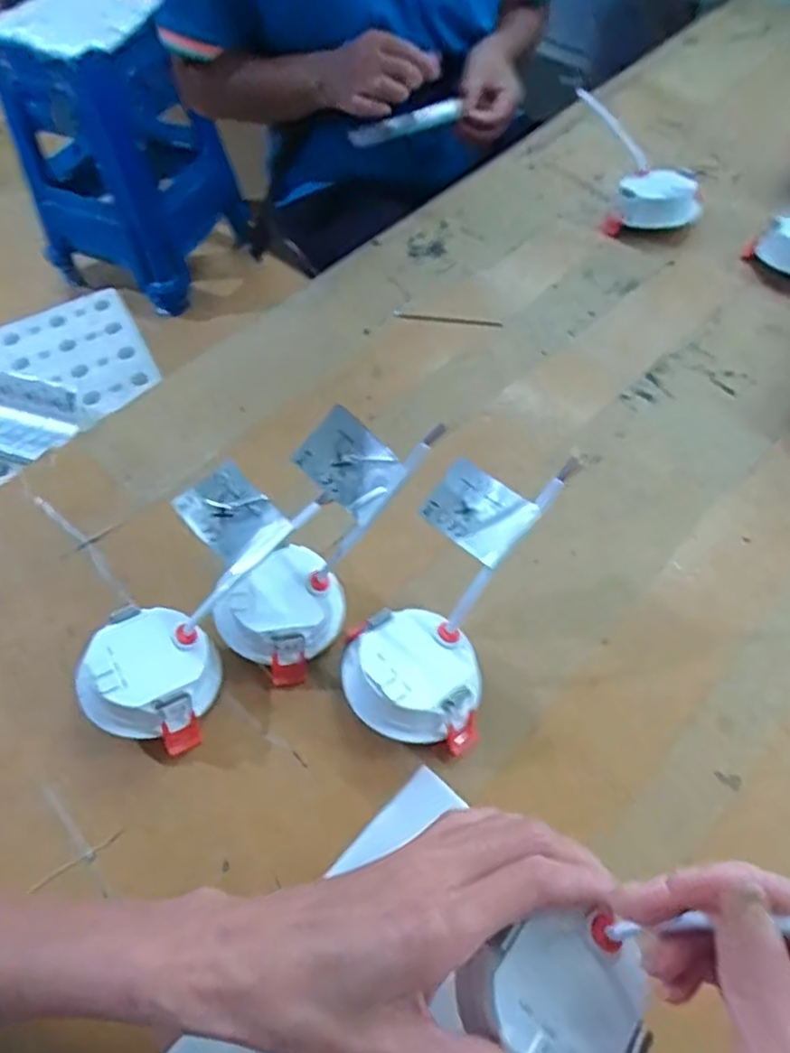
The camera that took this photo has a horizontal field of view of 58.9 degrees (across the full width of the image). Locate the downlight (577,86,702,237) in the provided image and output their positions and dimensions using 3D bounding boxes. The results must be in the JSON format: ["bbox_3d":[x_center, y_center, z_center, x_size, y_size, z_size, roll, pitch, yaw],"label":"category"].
[{"bbox_3d":[0.208,-0.312,0.601,0.074,0.046,0.148,-5,57,-1],"label":"downlight"}]

